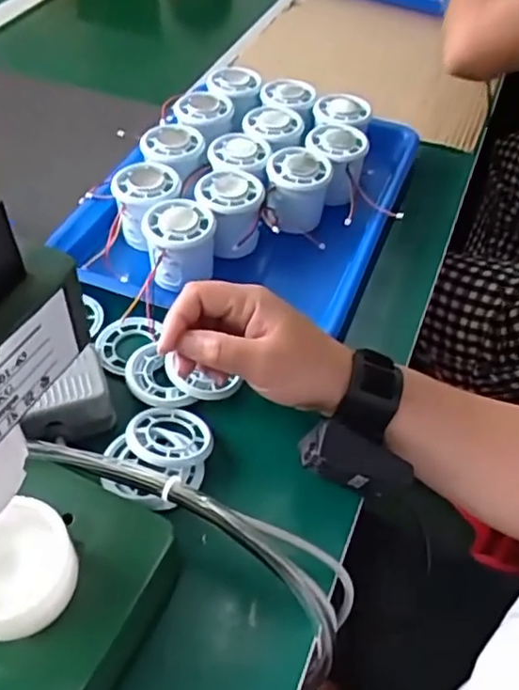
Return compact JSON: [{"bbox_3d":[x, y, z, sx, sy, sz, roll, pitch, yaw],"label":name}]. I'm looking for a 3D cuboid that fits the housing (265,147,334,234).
[{"bbox_3d":[0.034,-0.137,0.561,0.053,0.052,0.052,1,49,-1],"label":"housing"}]

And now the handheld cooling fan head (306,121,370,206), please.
[{"bbox_3d":[0.070,-0.172,0.600,0.053,0.051,0.058,1,49,0],"label":"handheld cooling fan head"}]

